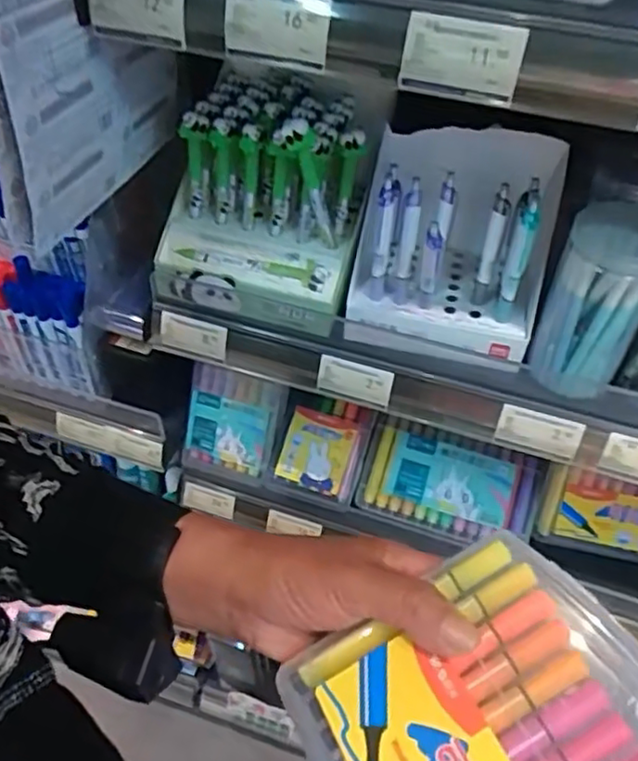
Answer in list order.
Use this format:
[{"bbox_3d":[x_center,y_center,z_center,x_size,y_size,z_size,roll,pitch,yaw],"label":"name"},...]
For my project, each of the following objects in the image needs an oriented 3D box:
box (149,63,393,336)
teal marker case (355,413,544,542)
[{"bbox_3d":[-0.038,-0.171,0.577,0.172,0.149,0.178,14,46,11],"label":"box"},{"bbox_3d":[0.148,0.118,0.736,0.194,0.028,0.109,15,78,14],"label":"teal marker case"}]

